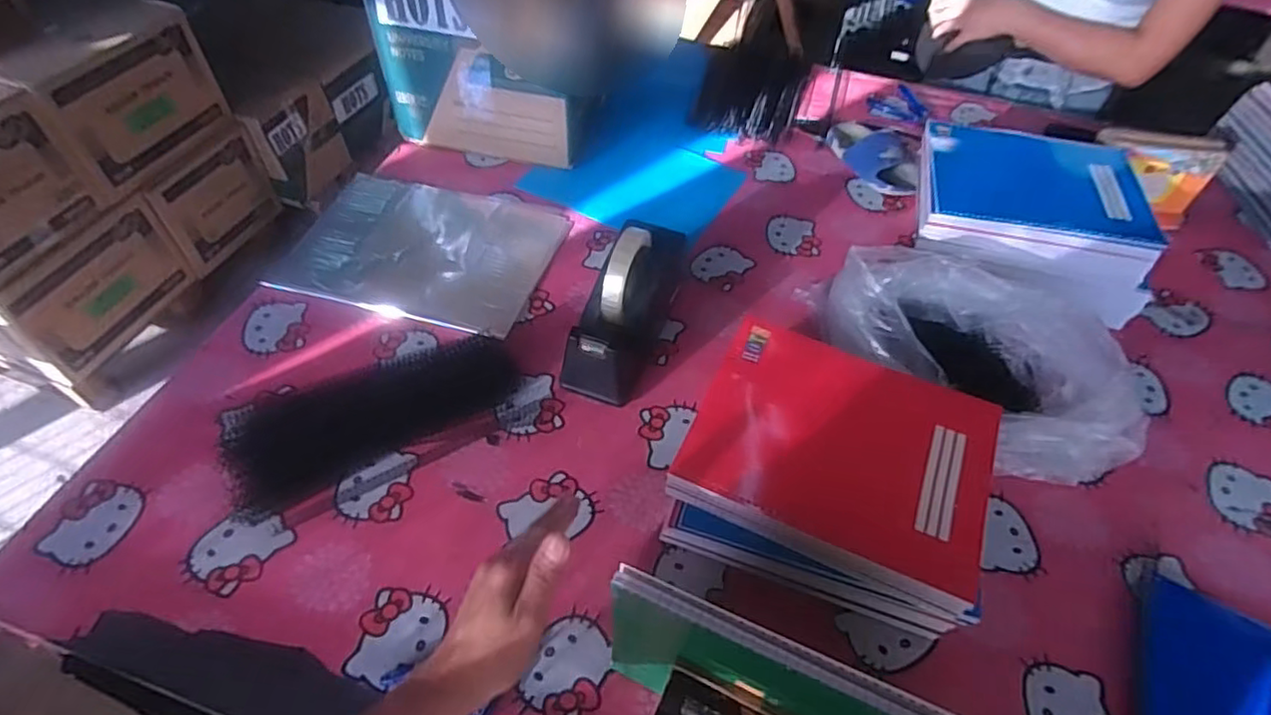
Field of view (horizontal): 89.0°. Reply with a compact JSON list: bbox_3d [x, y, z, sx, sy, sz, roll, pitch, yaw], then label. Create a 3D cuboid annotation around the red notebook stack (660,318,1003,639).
[{"bbox_3d":[0.177,0.106,0.594,0.252,0.106,0.225,19,53,12],"label":"red notebook stack"}]

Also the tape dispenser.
[{"bbox_3d":[-0.008,-0.054,0.702,0.075,0.127,0.206,17,52,11],"label":"tape dispenser"}]

